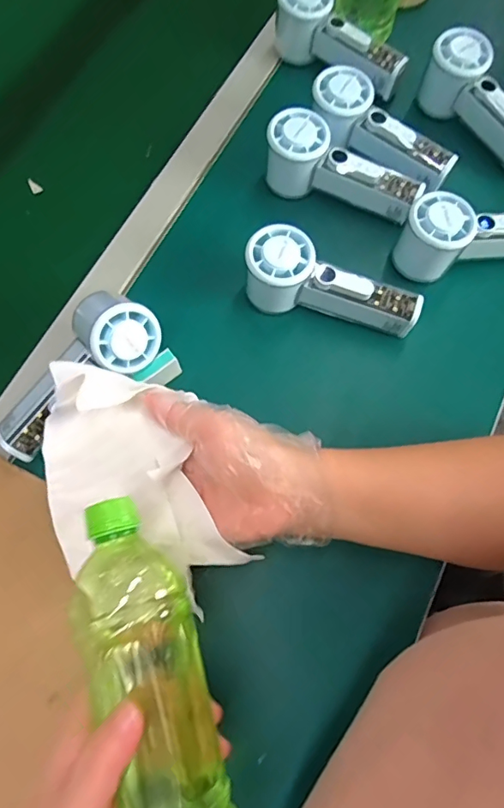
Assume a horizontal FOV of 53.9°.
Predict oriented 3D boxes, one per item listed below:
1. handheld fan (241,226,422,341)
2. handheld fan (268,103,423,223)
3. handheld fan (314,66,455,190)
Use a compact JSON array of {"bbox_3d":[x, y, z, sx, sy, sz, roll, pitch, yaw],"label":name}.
[{"bbox_3d":[0.066,-0.099,0.432,0.153,0.052,0.067,21,81,-6],"label":"handheld fan"},{"bbox_3d":[0.089,-0.222,0.474,0.148,0.068,0.051,19,72,9],"label":"handheld fan"},{"bbox_3d":[0.124,-0.264,0.480,0.150,0.041,0.049,36,75,-1],"label":"handheld fan"}]

